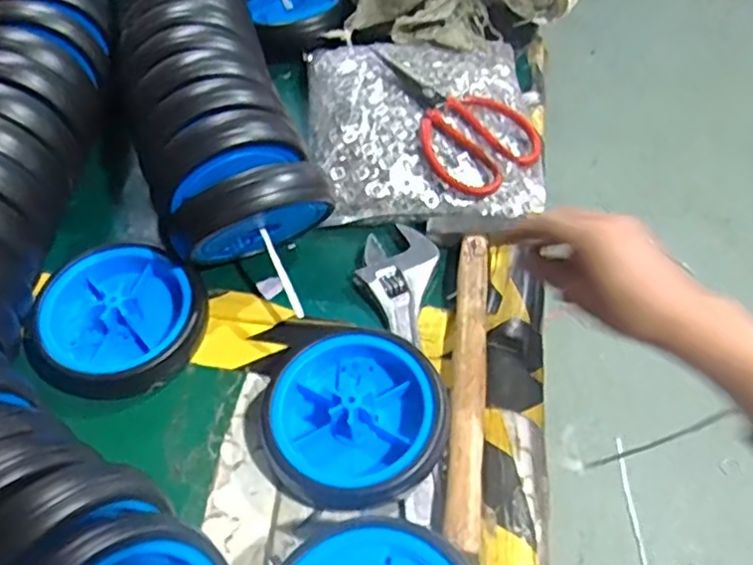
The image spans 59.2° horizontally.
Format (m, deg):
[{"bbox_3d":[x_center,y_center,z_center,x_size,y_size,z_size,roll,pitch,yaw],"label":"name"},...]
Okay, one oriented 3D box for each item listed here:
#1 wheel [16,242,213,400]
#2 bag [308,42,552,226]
[{"bbox_3d":[-0.208,0.030,0.530,0.131,0.033,0.131,3,72,-10],"label":"wheel"},{"bbox_3d":[0.052,-0.163,0.660,0.221,0.049,0.241,-1,52,-2],"label":"bag"}]

